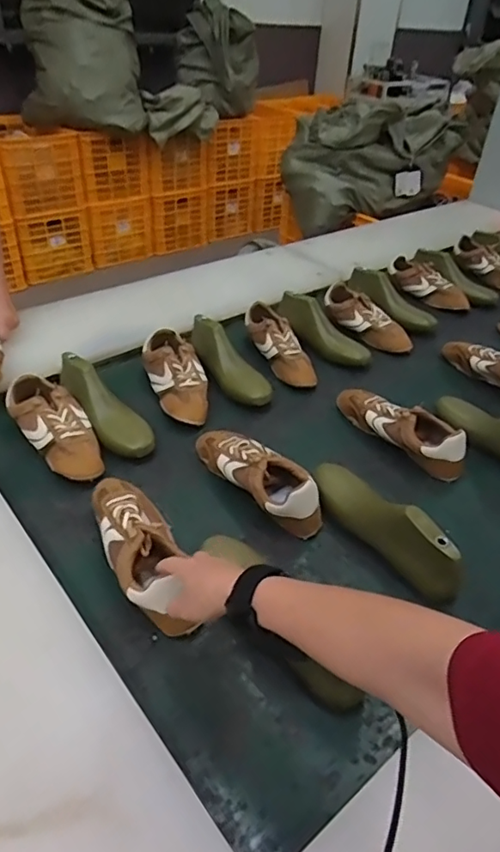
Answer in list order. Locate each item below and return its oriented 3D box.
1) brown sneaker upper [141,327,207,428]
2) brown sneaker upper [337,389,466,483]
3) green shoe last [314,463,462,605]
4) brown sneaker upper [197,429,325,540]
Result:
[{"bbox_3d":[-0.140,-0.100,1.034,0.098,0.066,0.243,-11,41,-16],"label":"brown sneaker upper"},{"bbox_3d":[0.262,0.000,0.968,0.256,0.068,0.091,30,46,28],"label":"brown sneaker upper"},{"bbox_3d":[0.184,0.130,0.764,0.062,0.074,0.253,-20,44,-25],"label":"green shoe last"},{"bbox_3d":[0.008,0.073,0.847,0.092,0.078,0.253,-23,47,-29],"label":"brown sneaker upper"}]

